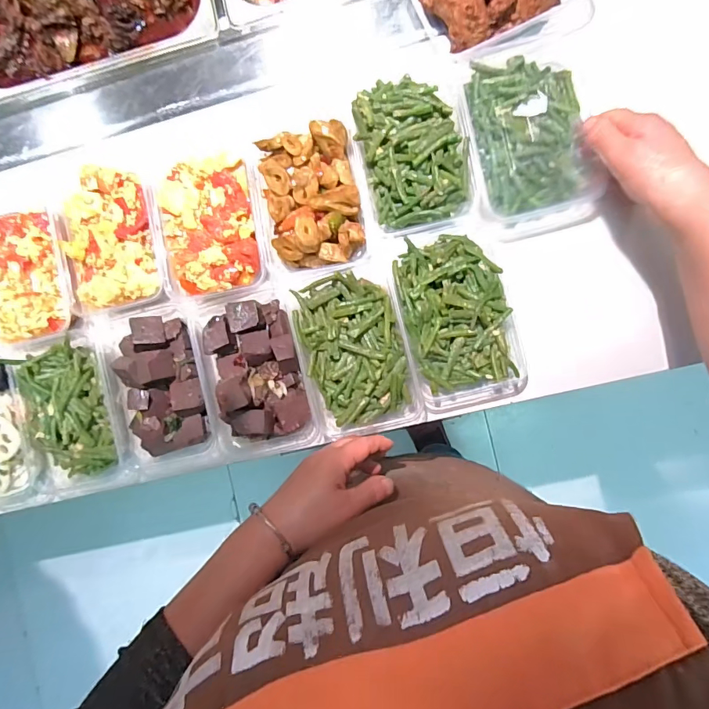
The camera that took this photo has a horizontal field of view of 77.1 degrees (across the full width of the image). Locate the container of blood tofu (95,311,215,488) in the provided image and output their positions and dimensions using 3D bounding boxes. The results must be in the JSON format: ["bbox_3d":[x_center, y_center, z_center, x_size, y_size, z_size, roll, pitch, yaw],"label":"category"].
[{"bbox_3d":[-0.213,0.041,0.495,0.116,0.051,0.189,-13,90,7],"label":"container of blood tofu"}]

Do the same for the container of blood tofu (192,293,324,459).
[{"bbox_3d":[-0.109,0.023,0.477,0.118,0.054,0.175,-16,90,7],"label":"container of blood tofu"}]

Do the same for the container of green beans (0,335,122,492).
[{"bbox_3d":[-0.317,0.069,0.503,0.105,0.044,0.169,-10,89,6],"label":"container of green beans"}]

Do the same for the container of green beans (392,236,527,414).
[{"bbox_3d":[0.106,-0.031,0.463,0.111,0.054,0.184,-16,90,7],"label":"container of green beans"}]

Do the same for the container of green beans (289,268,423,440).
[{"bbox_3d":[0.001,-0.001,0.473,0.106,0.049,0.166,-13,90,7],"label":"container of green beans"}]

